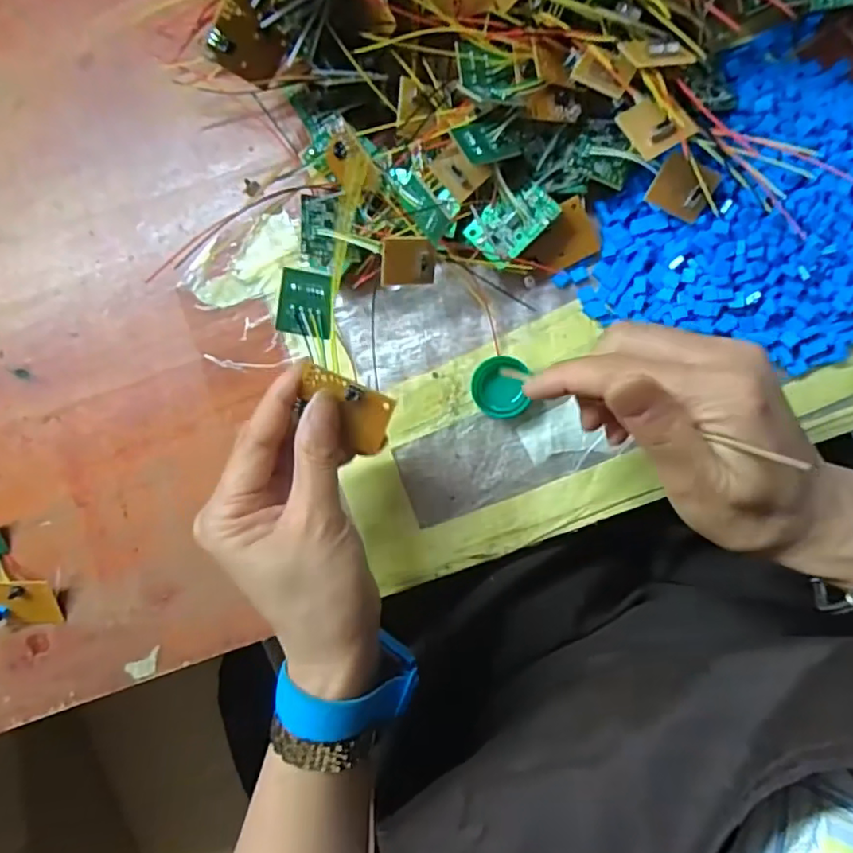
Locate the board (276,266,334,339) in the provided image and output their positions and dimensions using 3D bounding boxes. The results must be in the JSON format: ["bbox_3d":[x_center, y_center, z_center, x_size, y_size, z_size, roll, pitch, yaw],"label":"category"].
[{"bbox_3d":[-0.053,-0.054,0.265,0.023,0.004,0.028,7,99,-14],"label":"board"}]

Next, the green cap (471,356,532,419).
[{"bbox_3d":[0.040,-0.021,0.321,0.029,0.014,0.031,0,89,9],"label":"green cap"}]

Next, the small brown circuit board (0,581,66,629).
[{"bbox_3d":[-0.243,0.107,0.359,0.043,0.012,0.030,-7,108,6],"label":"small brown circuit board"}]

